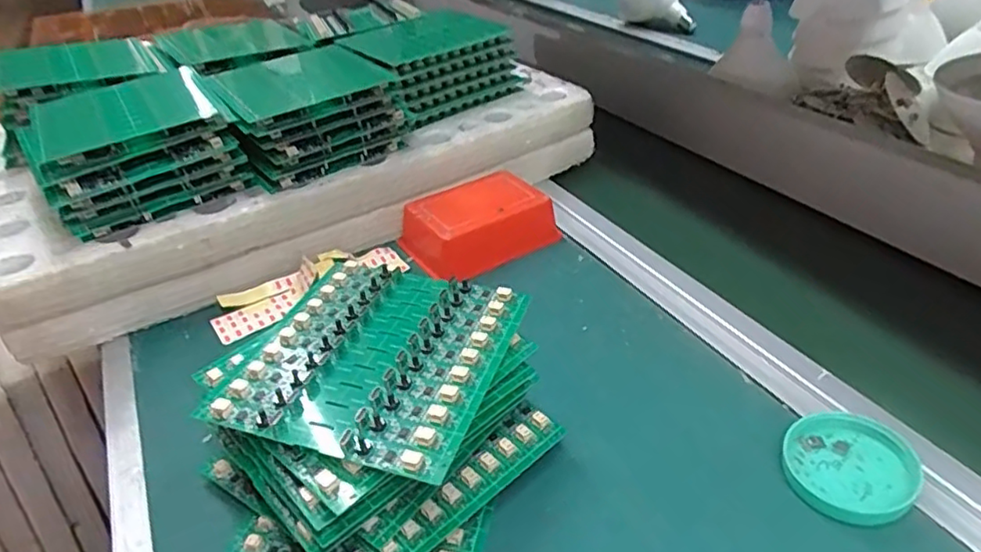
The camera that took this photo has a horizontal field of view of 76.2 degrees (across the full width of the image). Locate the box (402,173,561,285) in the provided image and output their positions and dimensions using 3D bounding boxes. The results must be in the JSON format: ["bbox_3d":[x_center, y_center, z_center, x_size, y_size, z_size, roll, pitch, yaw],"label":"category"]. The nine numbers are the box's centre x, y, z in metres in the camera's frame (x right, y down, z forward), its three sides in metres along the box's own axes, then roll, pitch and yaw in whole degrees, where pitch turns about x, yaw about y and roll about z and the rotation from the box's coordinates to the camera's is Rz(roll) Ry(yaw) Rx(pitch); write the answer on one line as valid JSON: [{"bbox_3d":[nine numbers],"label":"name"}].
[{"bbox_3d":[-0.013,-0.050,0.568,0.124,0.045,0.090,-24,39,-23],"label":"box"}]

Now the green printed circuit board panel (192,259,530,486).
[{"bbox_3d":[-0.062,0.040,0.344,0.133,0.010,0.137,8,38,18],"label":"green printed circuit board panel"}]

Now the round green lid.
[{"bbox_3d":[0.201,0.105,0.352,0.064,0.013,0.068,-4,36,3],"label":"round green lid"}]

